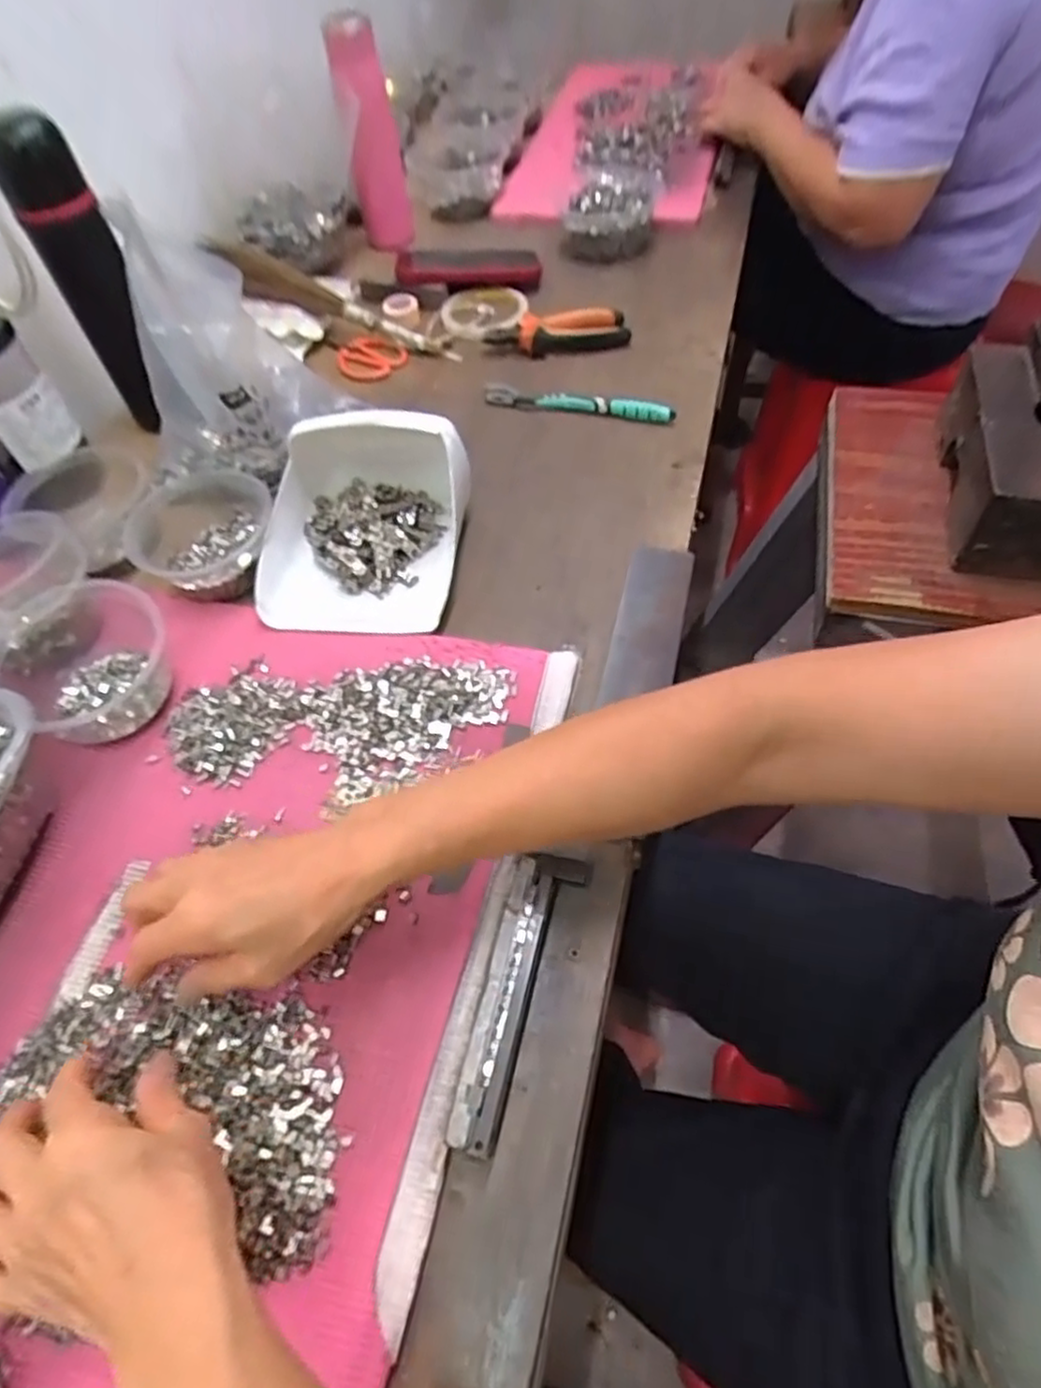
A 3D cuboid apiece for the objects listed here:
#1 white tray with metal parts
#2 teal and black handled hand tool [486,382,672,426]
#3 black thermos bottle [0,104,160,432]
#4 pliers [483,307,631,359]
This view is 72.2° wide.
[{"bbox_3d":[-0.126,-0.137,0.563,0.159,0.090,0.167,2,56,6],"label":"white tray with metal parts"},{"bbox_3d":[0.055,-0.282,0.698,0.186,0.025,0.012,10,56,9],"label":"teal and black handled hand tool"},{"bbox_3d":[-0.377,-0.362,0.632,0.059,0.240,0.063,-25,56,-11],"label":"black thermos bottle"},{"bbox_3d":[0.039,-0.386,0.769,0.152,0.032,0.048,-8,56,-1],"label":"pliers"}]

